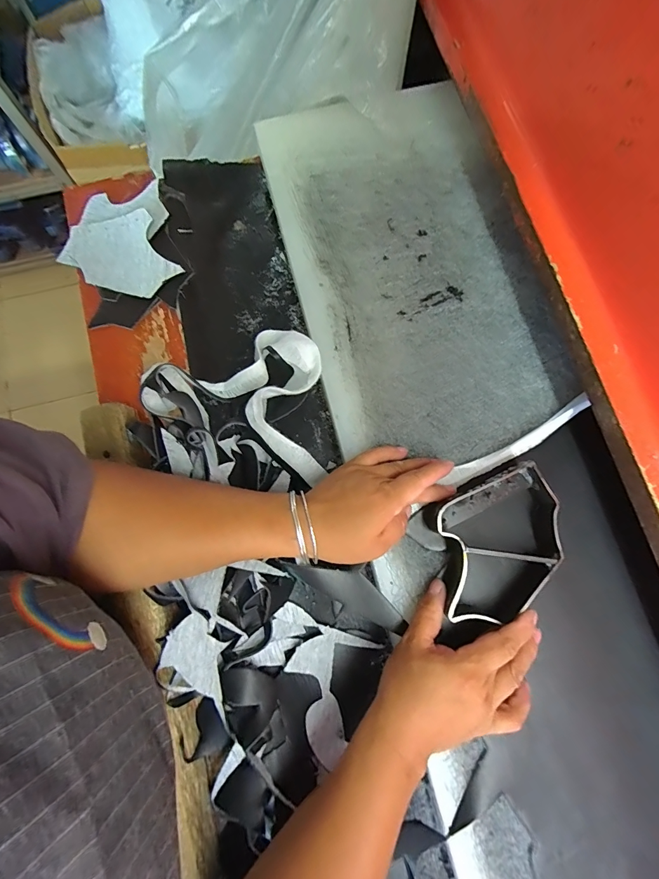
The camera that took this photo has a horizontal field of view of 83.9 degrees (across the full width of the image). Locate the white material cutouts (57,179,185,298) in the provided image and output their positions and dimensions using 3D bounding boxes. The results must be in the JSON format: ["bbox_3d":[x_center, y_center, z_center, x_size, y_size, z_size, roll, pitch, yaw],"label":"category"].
[{"bbox_3d":[-0.240,-0.221,0.416,0.120,0.011,0.133,-17,84,-1],"label":"white material cutouts"}]

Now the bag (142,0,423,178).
[{"bbox_3d":[-0.076,-0.527,0.479,0.513,0.160,0.187,17,77,38],"label":"bag"}]

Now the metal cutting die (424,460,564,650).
[{"bbox_3d":[0.145,0.099,0.336,0.141,0.037,0.111,-24,79,-4],"label":"metal cutting die"}]

